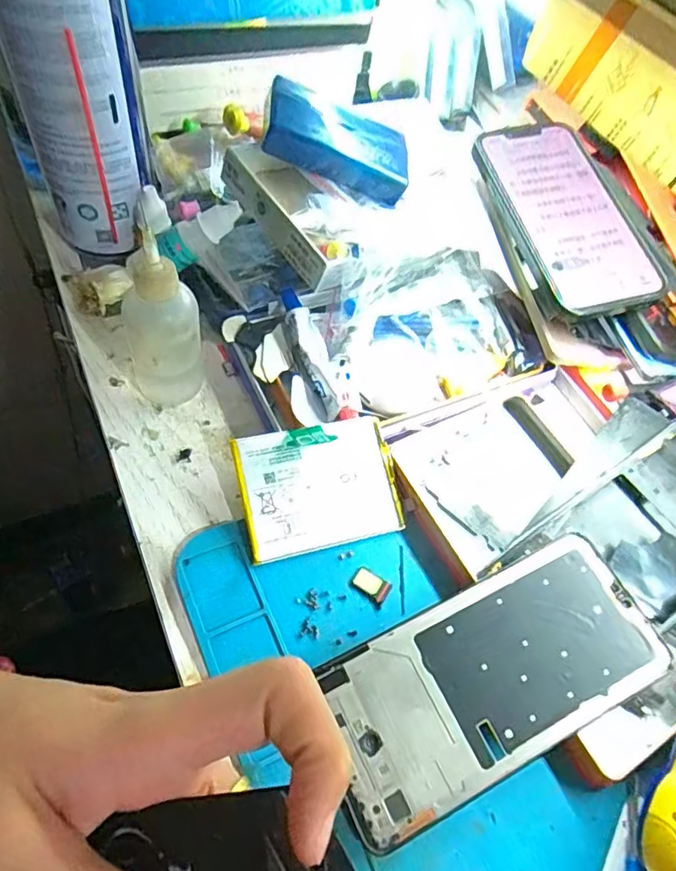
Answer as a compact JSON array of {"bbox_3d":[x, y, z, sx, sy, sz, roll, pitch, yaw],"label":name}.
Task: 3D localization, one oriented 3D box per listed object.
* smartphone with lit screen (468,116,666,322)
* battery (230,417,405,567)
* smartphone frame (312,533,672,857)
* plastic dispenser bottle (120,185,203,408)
[{"bbox_3d":[0.143,-0.137,0.344,0.075,0.009,0.145,-16,71,-12],"label":"smartphone with lit screen"},{"bbox_3d":[-0.009,0.026,0.280,0.078,0.004,0.061,-10,83,-17],"label":"battery"},{"bbox_3d":[0.066,0.103,0.240,0.147,0.011,0.069,-19,63,-21],"label":"smartphone frame"},{"bbox_3d":[-0.094,-0.060,0.277,0.044,0.097,0.046,-25,66,-14],"label":"plastic dispenser bottle"}]

